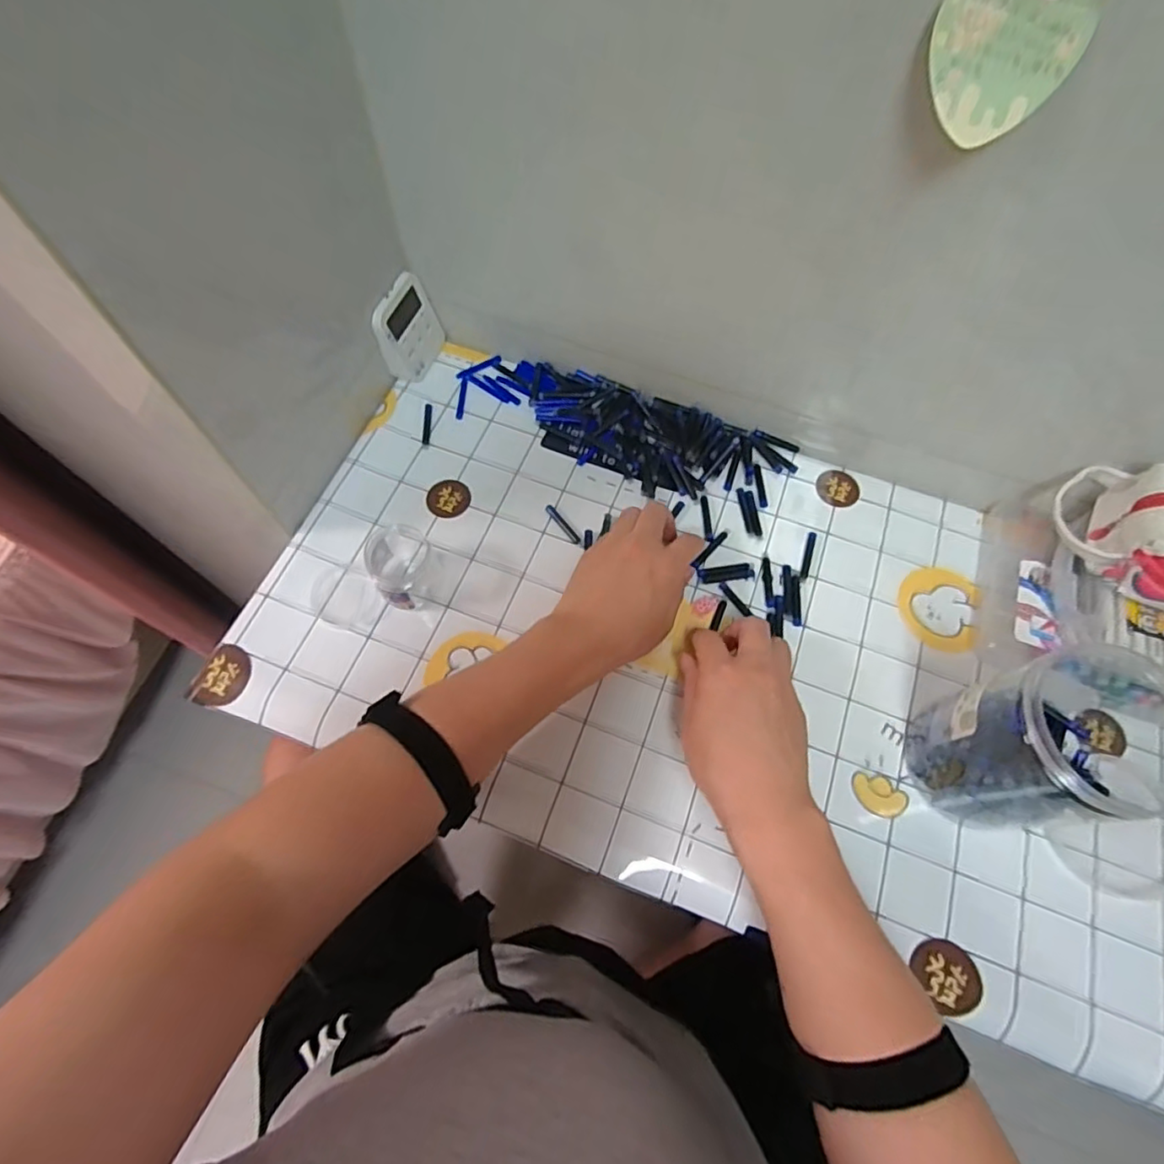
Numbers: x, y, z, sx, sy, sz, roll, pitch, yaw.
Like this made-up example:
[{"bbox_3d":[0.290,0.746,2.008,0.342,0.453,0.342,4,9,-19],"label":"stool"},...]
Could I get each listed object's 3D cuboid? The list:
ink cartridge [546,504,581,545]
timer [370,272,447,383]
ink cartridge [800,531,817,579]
[{"bbox_3d":[-0.017,-0.053,0.552,0.008,0.004,0.047,-34,71,-15],"label":"ink cartridge"},{"bbox_3d":[-0.169,-0.242,0.589,0.018,0.079,0.076,14,66,24],"label":"timer"},{"bbox_3d":[0.203,-0.025,0.547,0.007,0.004,0.048,18,67,6],"label":"ink cartridge"}]

